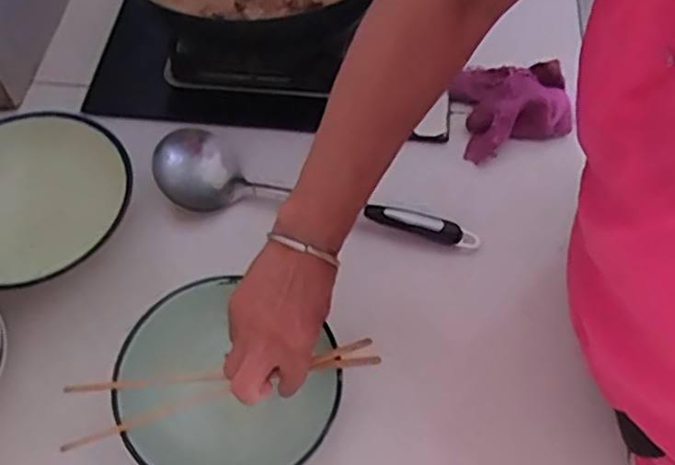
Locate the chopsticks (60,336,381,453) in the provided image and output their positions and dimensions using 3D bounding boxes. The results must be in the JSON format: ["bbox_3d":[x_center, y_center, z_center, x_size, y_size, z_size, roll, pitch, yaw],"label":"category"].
[{"bbox_3d":[-0.092,0.119,0.532,0.247,0.016,0.050,-12,60,-3],"label":"chopsticks"}]

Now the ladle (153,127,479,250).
[{"bbox_3d":[-0.024,-0.032,0.678,0.328,0.052,0.090,18,61,11],"label":"ladle"}]

